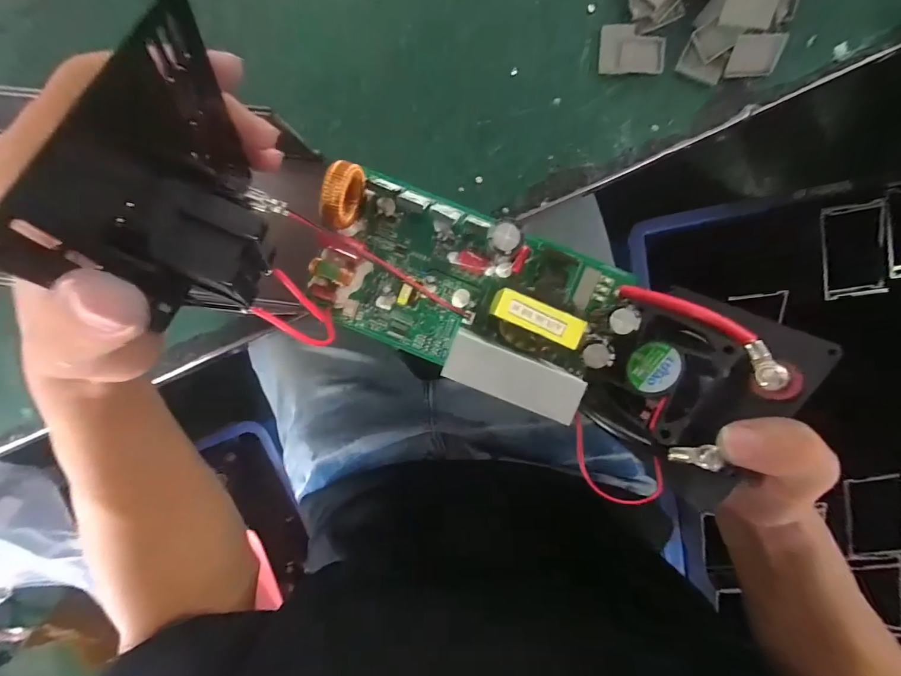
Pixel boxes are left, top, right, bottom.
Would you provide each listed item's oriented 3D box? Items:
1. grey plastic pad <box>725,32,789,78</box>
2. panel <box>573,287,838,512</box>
[{"bbox_3d":[0.165,-0.153,0.207,0.024,0.004,0.019,3,115,10],"label":"grey plastic pad"},{"bbox_3d":[0.120,0.025,0.200,0.092,0.021,0.095,29,94,37],"label":"panel"}]

